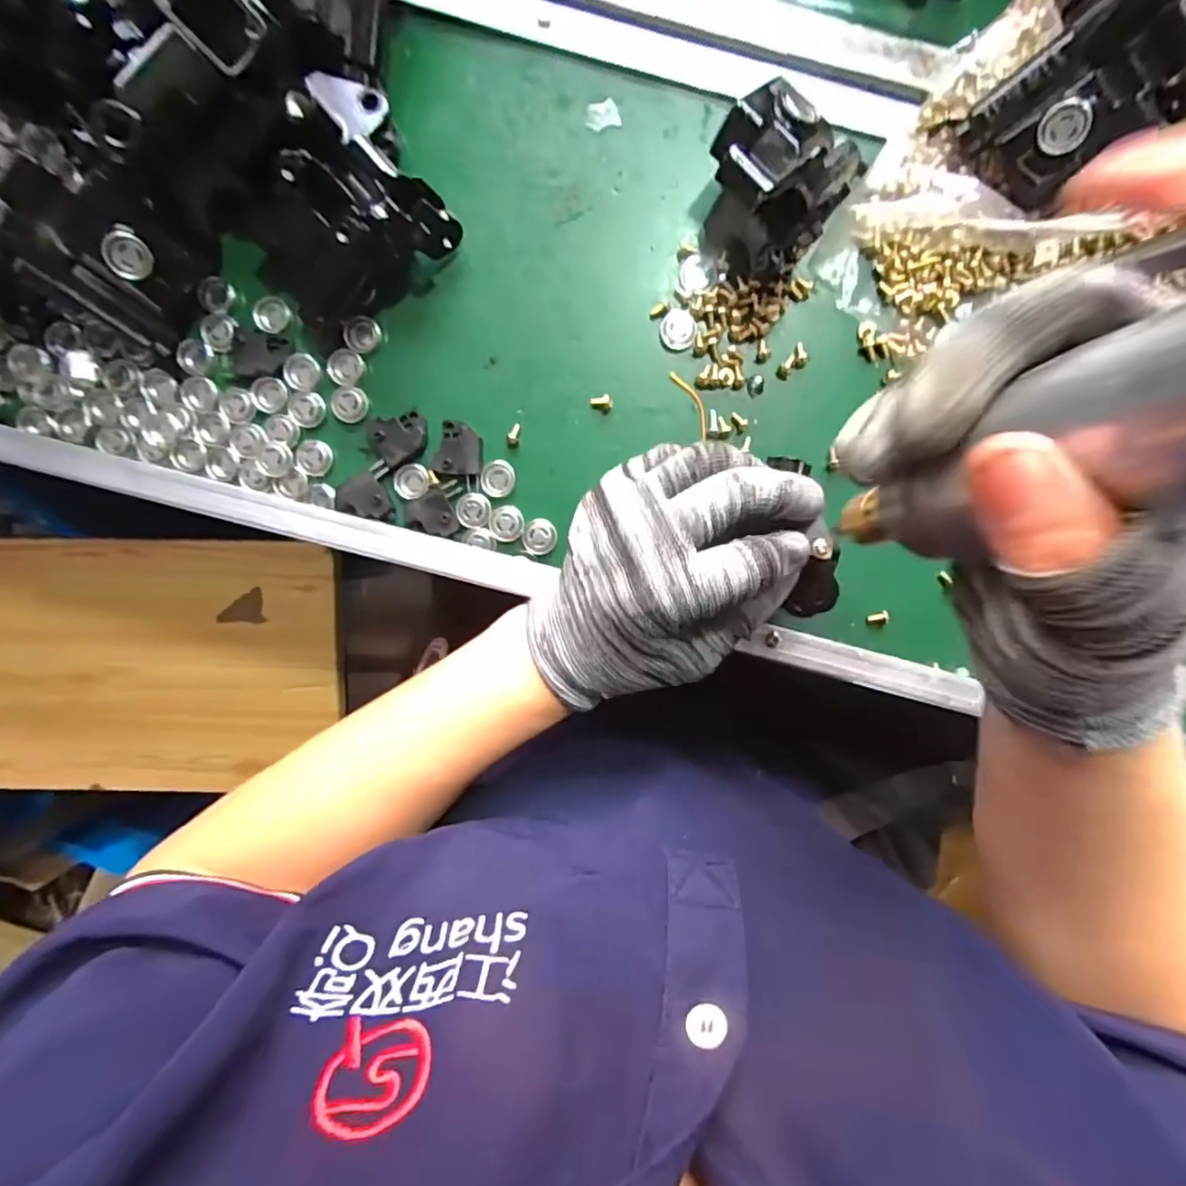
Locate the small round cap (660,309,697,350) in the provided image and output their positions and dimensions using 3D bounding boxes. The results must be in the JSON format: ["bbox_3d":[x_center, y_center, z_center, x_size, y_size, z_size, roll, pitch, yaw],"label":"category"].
[{"bbox_3d":[0.043,-0.134,0.314,0.018,0.004,0.020,-4,96,1],"label":"small round cap"}]

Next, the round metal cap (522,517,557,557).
[{"bbox_3d":[-0.028,-0.029,0.325,0.017,0.005,0.019,15,96,-1],"label":"round metal cap"}]

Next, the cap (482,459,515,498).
[{"bbox_3d":[-0.050,-0.060,0.321,0.017,0.004,0.019,-3,96,1],"label":"cap"}]

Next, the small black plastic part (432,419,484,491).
[{"bbox_3d":[-0.068,-0.072,0.318,0.024,0.007,0.031,16,96,-1],"label":"small black plastic part"}]

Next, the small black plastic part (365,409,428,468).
[{"bbox_3d":[-0.100,-0.079,0.316,0.030,0.009,0.025,-16,95,2],"label":"small black plastic part"}]

